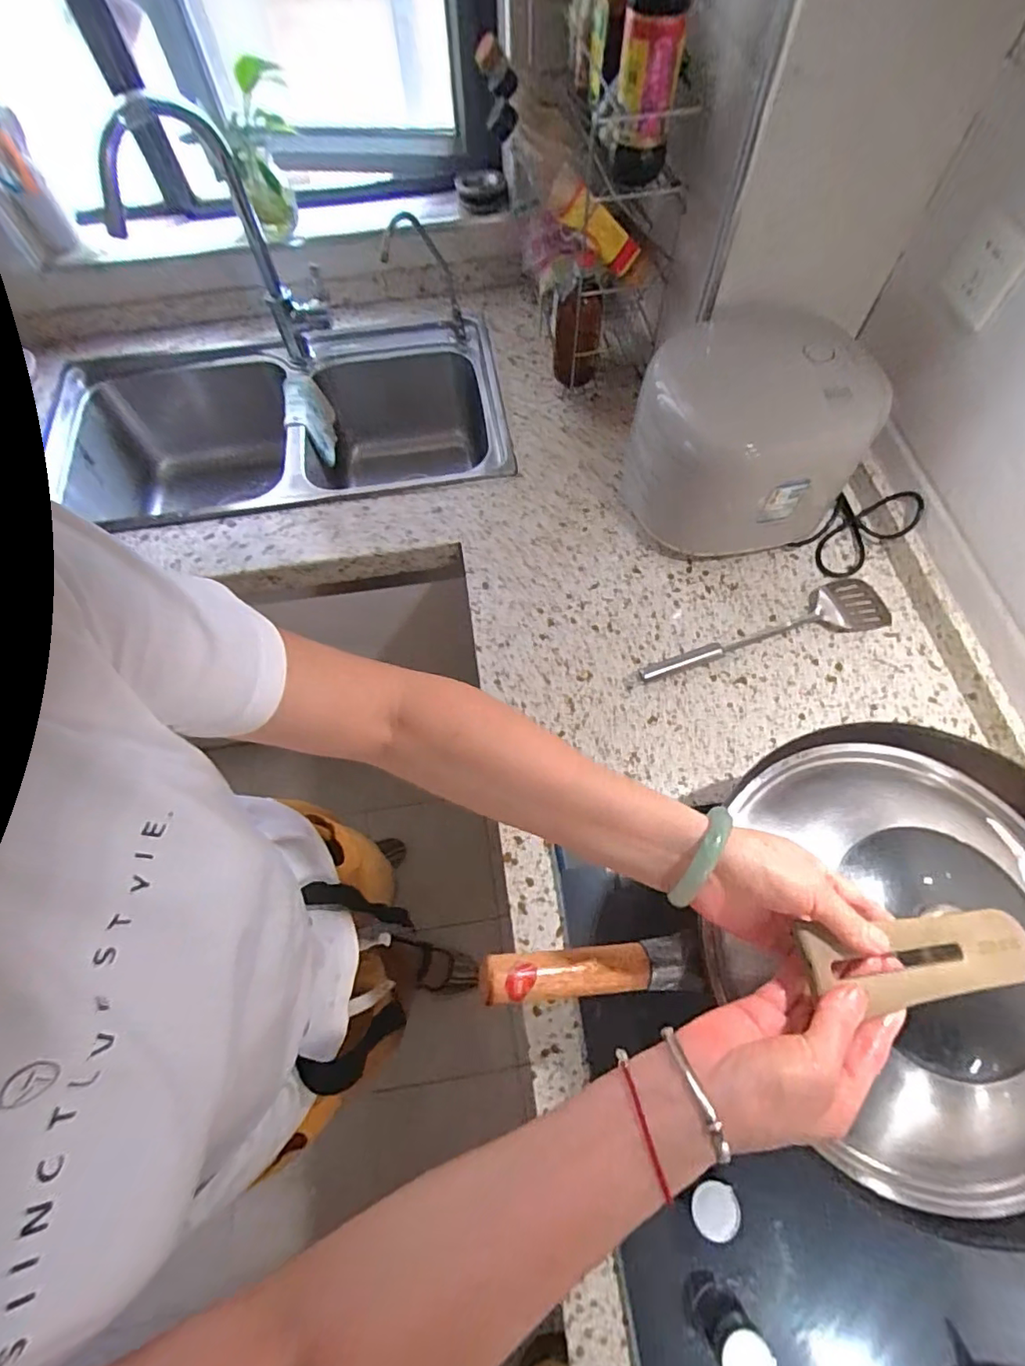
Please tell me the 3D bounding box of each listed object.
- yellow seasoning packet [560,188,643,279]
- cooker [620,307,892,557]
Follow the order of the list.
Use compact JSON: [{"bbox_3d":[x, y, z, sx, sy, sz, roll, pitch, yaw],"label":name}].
[{"bbox_3d":[0.115,-0.569,0.709,0.116,0.041,0.031,9,56,-43],"label":"yellow seasoning packet"},{"bbox_3d":[0.291,-0.318,0.725,0.258,0.218,0.226,18,67,10],"label":"cooker"}]

